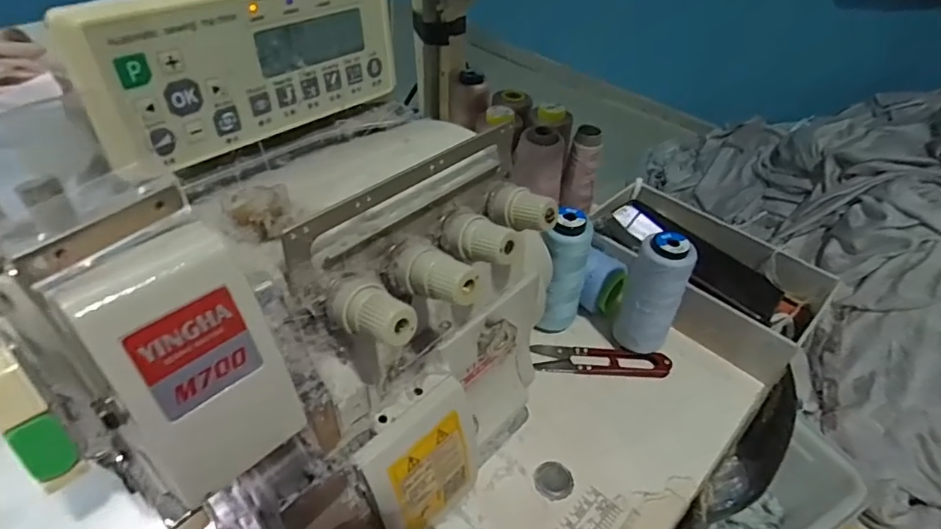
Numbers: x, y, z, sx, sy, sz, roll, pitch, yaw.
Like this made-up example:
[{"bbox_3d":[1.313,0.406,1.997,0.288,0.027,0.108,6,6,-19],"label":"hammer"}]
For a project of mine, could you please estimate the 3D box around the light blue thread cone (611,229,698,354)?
[{"bbox_3d":[0.145,0.021,0.432,0.044,0.103,0.043,25,47,20],"label":"light blue thread cone"}]

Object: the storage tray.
[{"bbox_3d":[0.208,0.003,0.505,0.210,0.053,0.119,36,51,28],"label":"storage tray"}]

